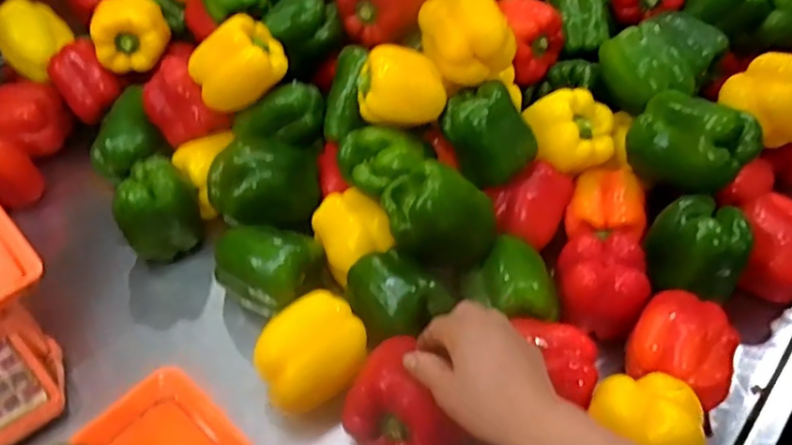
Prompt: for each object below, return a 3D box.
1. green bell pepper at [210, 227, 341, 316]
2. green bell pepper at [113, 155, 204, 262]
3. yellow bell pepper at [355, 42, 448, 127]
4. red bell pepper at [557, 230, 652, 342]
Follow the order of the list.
[{"bbox_3d":[-0.126,0.051,0.639,0.107,0.083,0.096,-23,53,-17],"label":"green bell pepper"},{"bbox_3d":[-0.267,-0.013,0.691,0.086,0.097,0.071,-29,55,-22],"label":"green bell pepper"},{"bbox_3d":[0.004,-0.134,0.640,0.084,0.074,0.066,-4,49,-2],"label":"yellow bell pepper"},{"bbox_3d":[0.199,0.063,0.608,0.082,0.077,0.094,1,49,3],"label":"red bell pepper"}]

